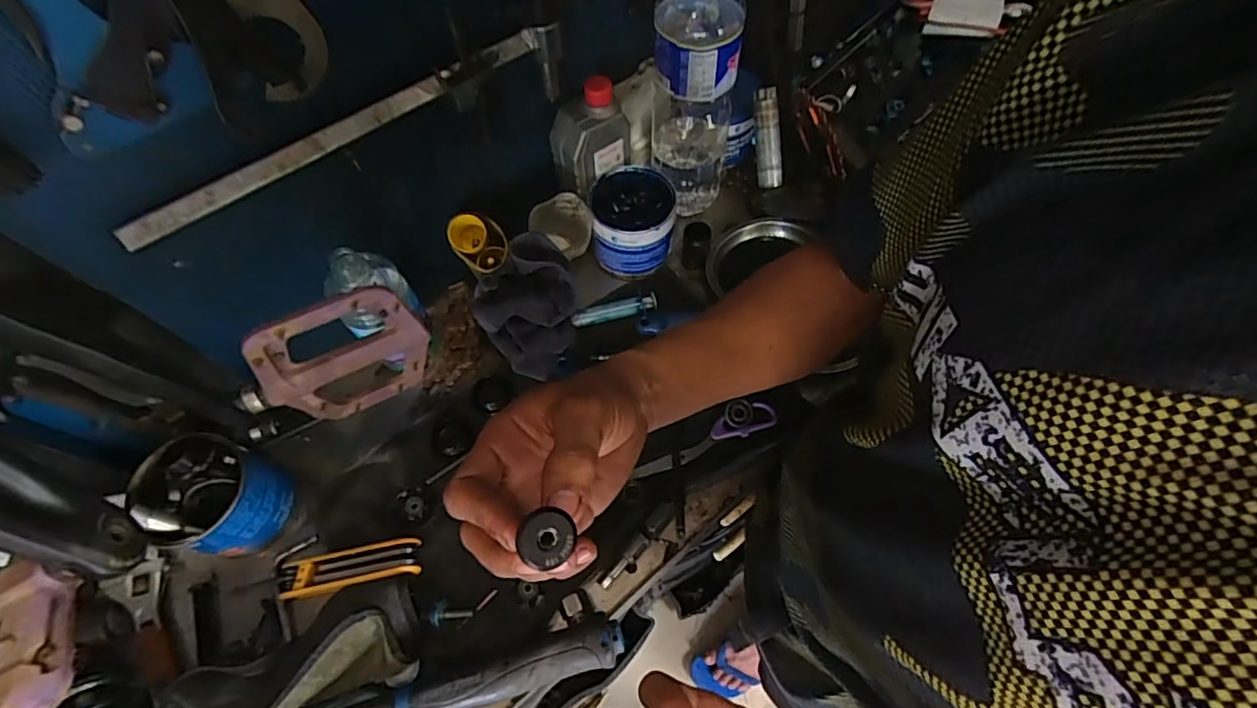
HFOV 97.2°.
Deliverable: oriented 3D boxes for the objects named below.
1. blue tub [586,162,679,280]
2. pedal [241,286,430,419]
[{"bbox_3d":[0.006,-0.158,0.678,0.092,0.089,0.100,-2,62,3],"label":"blue tub"},{"bbox_3d":[-0.183,0.004,0.348,0.109,0.098,0.016,-28,64,-11],"label":"pedal"}]

